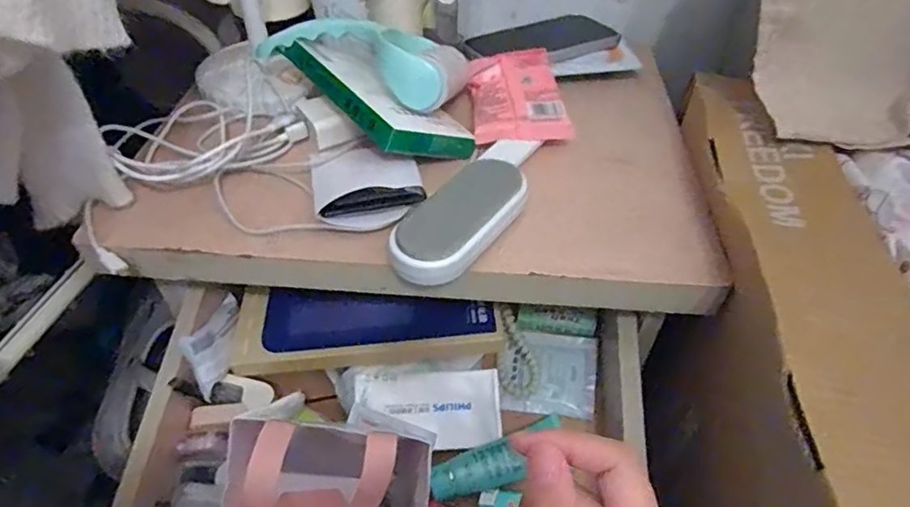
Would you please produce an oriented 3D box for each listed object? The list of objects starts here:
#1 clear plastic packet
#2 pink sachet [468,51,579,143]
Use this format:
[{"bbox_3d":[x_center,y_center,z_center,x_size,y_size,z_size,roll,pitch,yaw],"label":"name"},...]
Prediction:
[{"bbox_3d":[0.081,0.104,0.495,0.084,0.006,0.073,6,59,6],"label":"clear plastic packet"},{"bbox_3d":[0.052,-0.134,0.477,0.074,0.015,0.103,-6,55,0],"label":"pink sachet"}]

